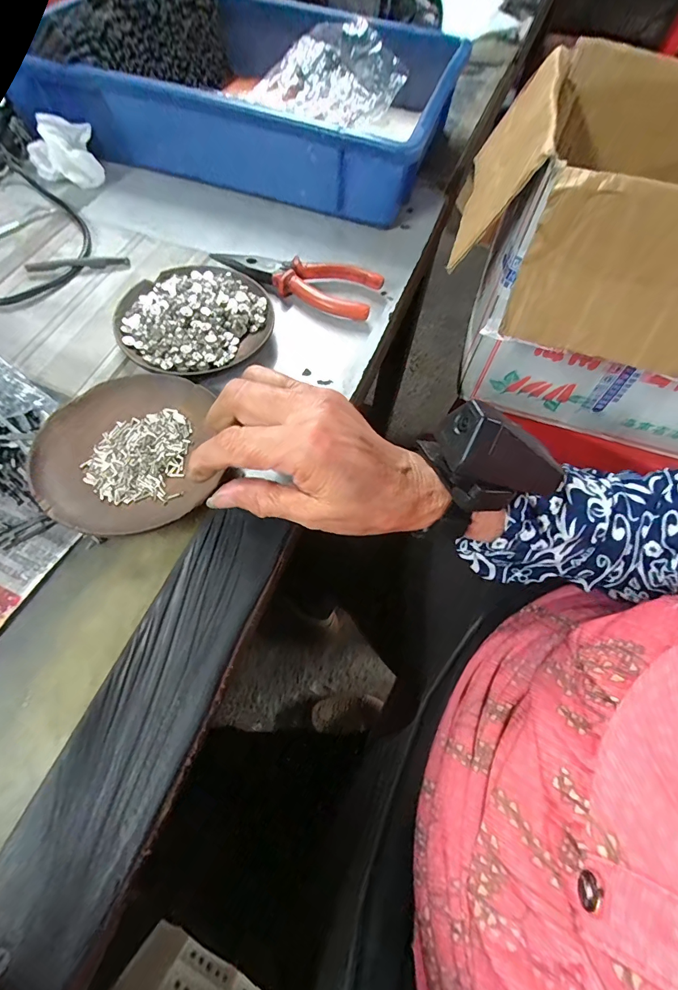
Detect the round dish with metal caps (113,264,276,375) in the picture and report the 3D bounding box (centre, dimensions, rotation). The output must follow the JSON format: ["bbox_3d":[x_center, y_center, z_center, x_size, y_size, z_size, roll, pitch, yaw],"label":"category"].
[{"bbox_3d":[-0.110,-0.134,0.316,0.108,0.021,0.114,1,61,-3],"label":"round dish with metal caps"}]

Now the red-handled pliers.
[{"bbox_3d":[-0.035,-0.183,0.351,0.137,0.016,0.047,18,62,6],"label":"red-handled pliers"}]

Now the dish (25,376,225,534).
[{"bbox_3d":[-0.129,-0.026,0.255,0.101,0.011,0.109,1,61,-3],"label":"dish"}]

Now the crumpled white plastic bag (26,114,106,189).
[{"bbox_3d":[-0.259,-0.322,0.395,0.060,0.046,0.067,-23,65,-15],"label":"crumpled white plastic bag"}]

